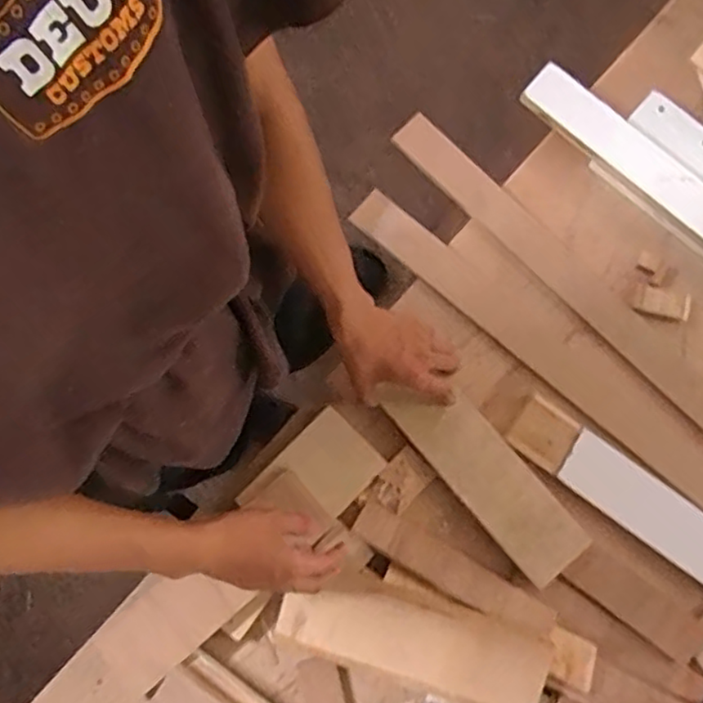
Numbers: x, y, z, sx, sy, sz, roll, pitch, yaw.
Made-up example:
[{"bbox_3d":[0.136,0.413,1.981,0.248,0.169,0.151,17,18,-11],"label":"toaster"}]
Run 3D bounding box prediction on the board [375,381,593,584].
[{"bbox_3d":[0.144,0.132,0.711,0.084,0.014,0.250,-43,80,-7],"label":"board"}]

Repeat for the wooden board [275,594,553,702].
[{"bbox_3d":[0.059,0.305,0.673,0.267,0.024,0.087,11,92,6],"label":"wooden board"}]

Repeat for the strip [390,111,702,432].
[{"bbox_3d":[0.280,-0.064,0.762,0.599,0.015,0.054,44,82,7],"label":"strip"}]

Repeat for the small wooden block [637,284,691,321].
[{"bbox_3d":[0.364,-0.056,0.755,0.056,0.010,0.030,21,80,3],"label":"small wooden block"}]

